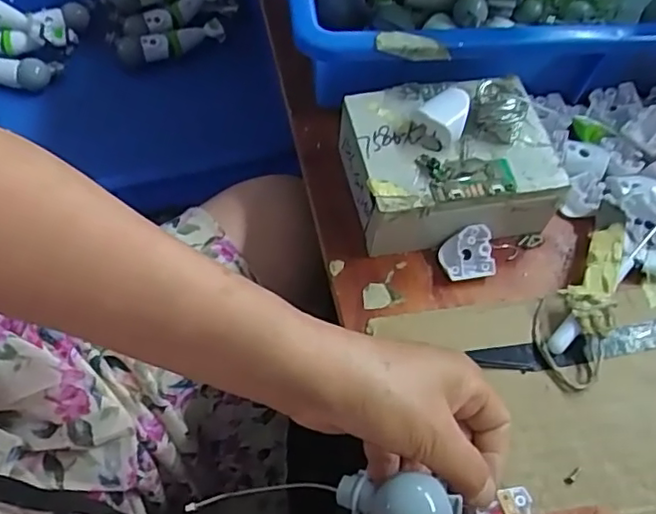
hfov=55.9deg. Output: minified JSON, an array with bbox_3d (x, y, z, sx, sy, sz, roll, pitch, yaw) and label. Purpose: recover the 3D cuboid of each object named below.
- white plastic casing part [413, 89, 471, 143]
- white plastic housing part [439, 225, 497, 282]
[{"bbox_3d":[0.073,-0.087,0.379,0.025,0.017,0.029,37,61,18],"label":"white plastic casing part"},{"bbox_3d":[0.087,-0.001,0.388,0.033,0.007,0.033,0,94,3],"label":"white plastic housing part"}]

